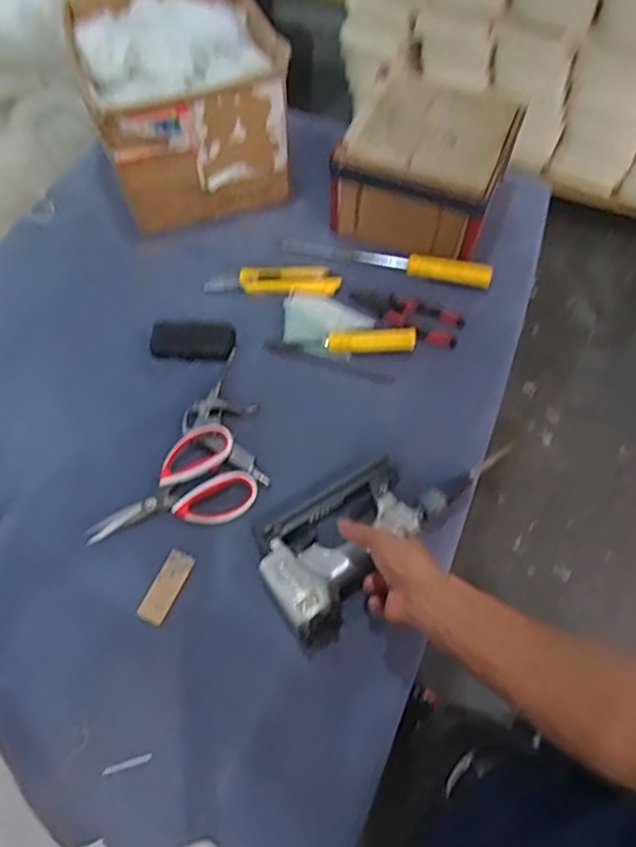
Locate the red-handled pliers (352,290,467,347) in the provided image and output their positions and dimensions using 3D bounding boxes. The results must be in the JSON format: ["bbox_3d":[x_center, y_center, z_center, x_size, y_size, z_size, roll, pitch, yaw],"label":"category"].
[{"bbox_3d":[0.121,-0.150,0.854,0.153,0.018,0.056,20,62,11],"label":"red-handled pliers"}]

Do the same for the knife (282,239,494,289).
[{"bbox_3d":[0.096,-0.236,0.880,0.297,0.028,0.030,14,61,8],"label":"knife"}]

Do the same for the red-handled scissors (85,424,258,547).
[{"bbox_3d":[-0.173,0.071,0.710,0.190,0.019,0.116,-16,61,-9],"label":"red-handled scissors"}]

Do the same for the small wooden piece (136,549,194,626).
[{"bbox_3d":[-0.161,0.173,0.661,0.030,0.007,0.077,23,62,12],"label":"small wooden piece"}]

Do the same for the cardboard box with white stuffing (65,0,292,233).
[{"bbox_3d":[-0.205,-0.491,0.916,0.262,0.216,0.313,-17,61,-10],"label":"cardboard box with white stuffing"}]

